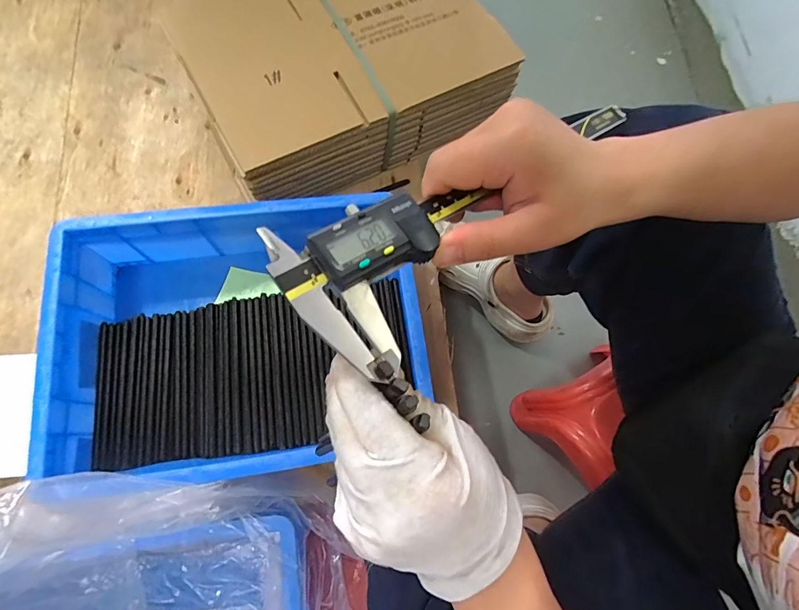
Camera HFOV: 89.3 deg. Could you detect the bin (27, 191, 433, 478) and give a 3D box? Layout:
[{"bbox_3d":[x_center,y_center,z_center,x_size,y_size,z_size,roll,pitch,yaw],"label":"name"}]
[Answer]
[{"bbox_3d":[-0.188,0.032,0.491,0.395,0.102,0.307,-13,74,-8],"label":"bin"}]

